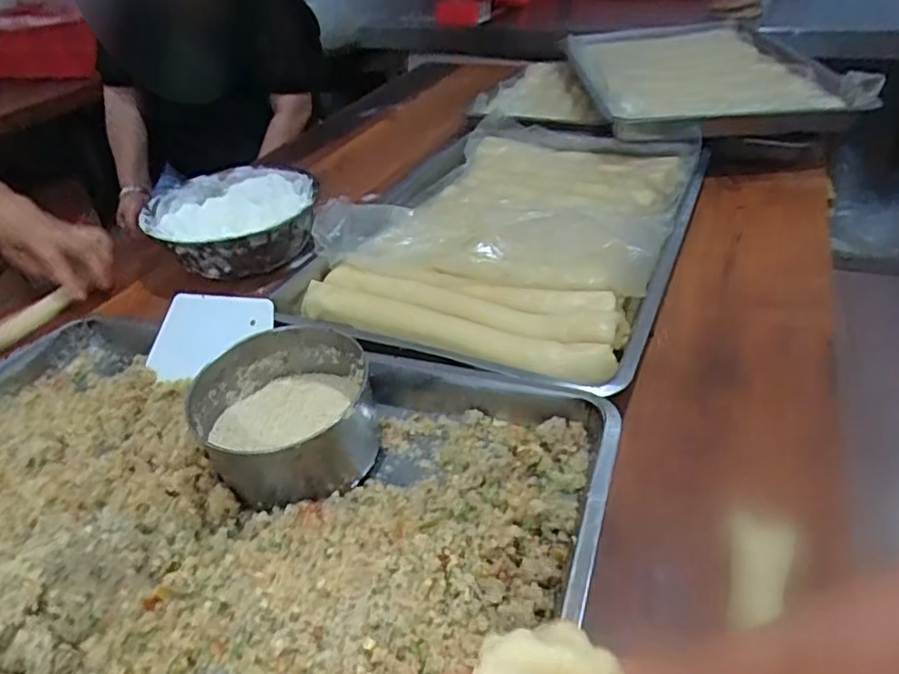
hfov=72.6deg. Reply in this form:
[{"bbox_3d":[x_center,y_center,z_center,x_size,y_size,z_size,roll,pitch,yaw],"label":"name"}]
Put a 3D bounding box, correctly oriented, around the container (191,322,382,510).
[{"bbox_3d":[-0.130,0.061,0.492,0.131,0.073,0.136,-3,37,2],"label":"container"}]

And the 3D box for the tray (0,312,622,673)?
[{"bbox_3d":[-0.211,0.138,0.455,0.606,0.068,0.385,11,40,19],"label":"tray"}]

